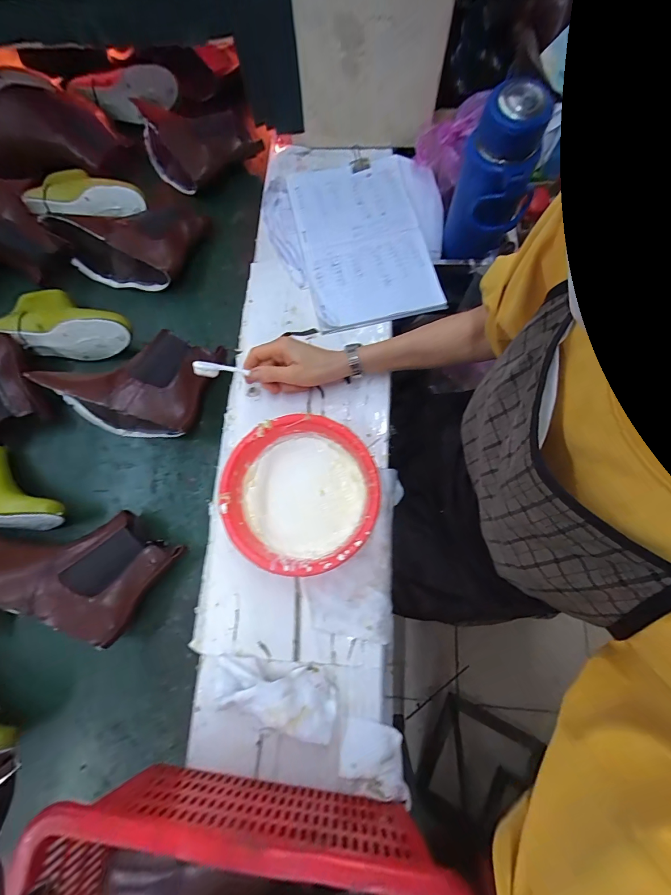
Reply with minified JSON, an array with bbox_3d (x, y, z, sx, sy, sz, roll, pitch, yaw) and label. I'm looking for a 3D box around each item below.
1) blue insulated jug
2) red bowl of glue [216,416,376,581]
[{"bbox_3d":[0.224,-0.384,0.501,0.083,0.190,0.088,-2,76,1],"label":"blue insulated jug"},{"bbox_3d":[-0.043,0.060,0.461,0.183,0.073,0.186,-8,76,-1],"label":"red bowl of glue"}]

